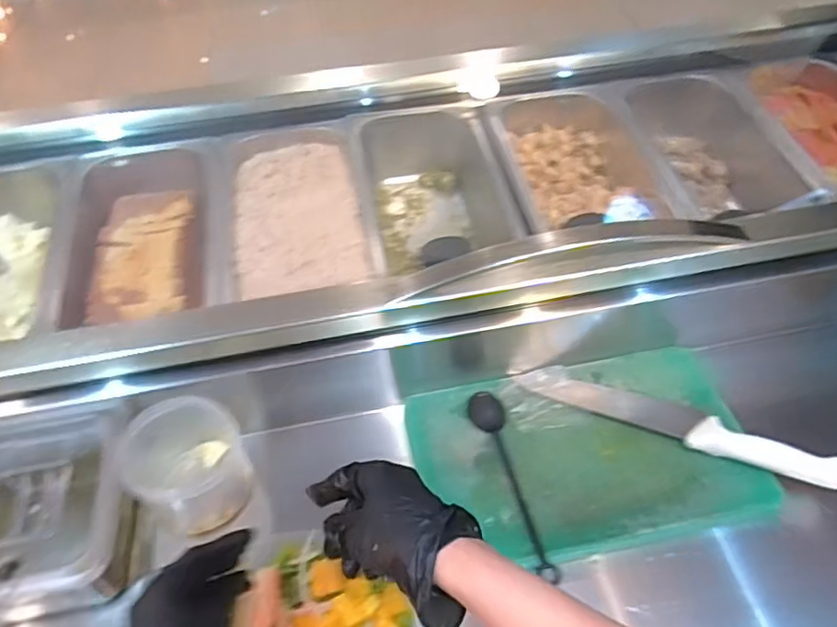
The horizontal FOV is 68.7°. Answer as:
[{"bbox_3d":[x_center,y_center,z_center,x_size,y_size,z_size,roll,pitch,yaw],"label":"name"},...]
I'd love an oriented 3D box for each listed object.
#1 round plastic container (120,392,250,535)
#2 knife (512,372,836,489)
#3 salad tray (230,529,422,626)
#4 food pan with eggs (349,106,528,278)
[{"bbox_3d":[-0.220,0.140,0.585,0.102,0.093,0.106,-2,46,2],"label":"round plastic container"},{"bbox_3d":[0.252,0.102,0.606,0.300,0.026,0.038,19,50,20],"label":"knife"},{"bbox_3d":[-0.078,0.228,0.486,0.141,0.037,0.107,-6,46,-2],"label":"salad tray"},{"bbox_3d":[0.015,-0.138,0.761,0.173,0.114,0.256,-9,47,-6],"label":"food pan with eggs"}]

